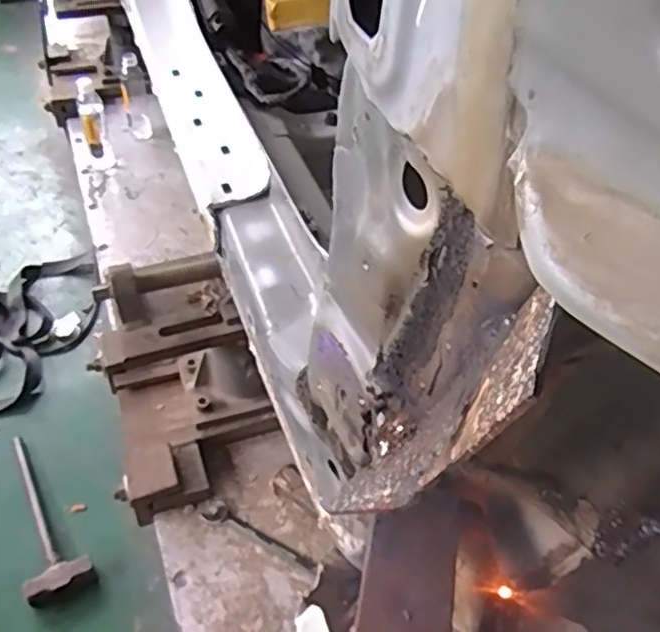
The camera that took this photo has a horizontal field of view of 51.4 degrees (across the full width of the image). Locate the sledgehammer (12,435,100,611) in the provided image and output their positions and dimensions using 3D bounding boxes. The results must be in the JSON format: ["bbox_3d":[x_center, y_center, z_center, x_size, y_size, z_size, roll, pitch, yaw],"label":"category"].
[{"bbox_3d":[-0.664,0.432,1.526,0.133,0.053,0.447,-27,52,-22],"label":"sledgehammer"}]

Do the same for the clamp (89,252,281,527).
[{"bbox_3d":[-0.221,0.084,0.981,0.210,0.294,0.255,-9,46,-13],"label":"clamp"}]

